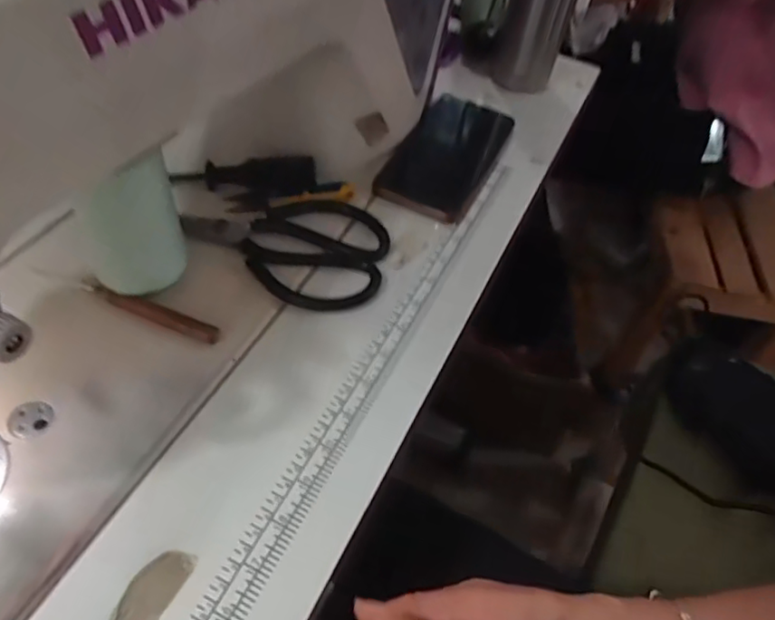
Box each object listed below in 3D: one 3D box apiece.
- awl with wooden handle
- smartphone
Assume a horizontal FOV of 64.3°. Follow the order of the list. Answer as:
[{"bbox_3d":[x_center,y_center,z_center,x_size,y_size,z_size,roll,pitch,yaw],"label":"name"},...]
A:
[{"bbox_3d":[-0.170,-0.005,0.400,0.135,0.011,0.011,20,51,10],"label":"awl with wooden handle"},{"bbox_3d":[0.051,-0.138,0.541,0.077,0.012,0.158,22,51,12],"label":"smartphone"}]

